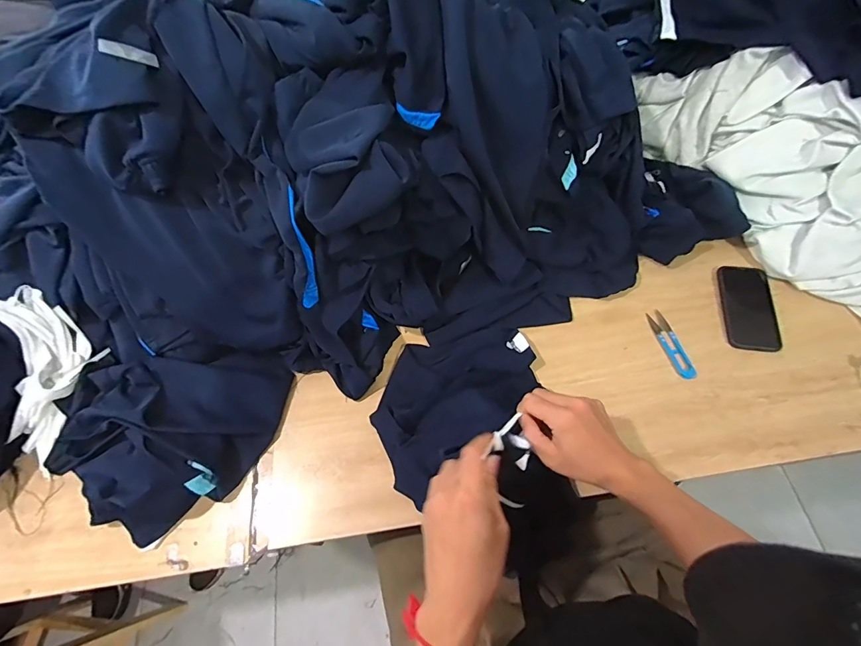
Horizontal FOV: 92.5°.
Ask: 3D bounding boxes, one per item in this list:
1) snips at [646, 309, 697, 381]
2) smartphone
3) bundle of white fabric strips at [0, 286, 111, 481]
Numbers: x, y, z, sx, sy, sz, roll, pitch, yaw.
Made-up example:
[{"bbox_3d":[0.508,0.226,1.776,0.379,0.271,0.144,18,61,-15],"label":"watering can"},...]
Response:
[{"bbox_3d":[0.388,0.034,0.664,0.028,0.006,0.119,-14,63,-3],"label":"snips"},{"bbox_3d":[0.519,-0.026,0.670,0.079,0.009,0.146,5,64,6],"label":"smartphone"},{"bbox_3d":[-0.580,0.083,0.634,0.130,0.056,0.281,-9,83,-1],"label":"bundle of white fabric strips"}]

